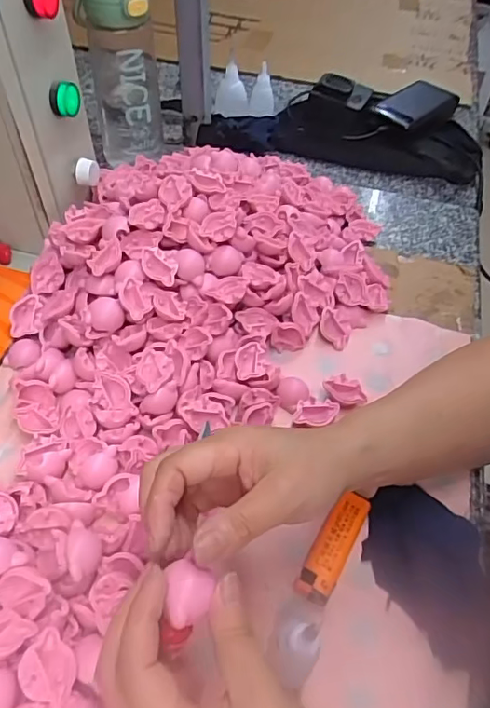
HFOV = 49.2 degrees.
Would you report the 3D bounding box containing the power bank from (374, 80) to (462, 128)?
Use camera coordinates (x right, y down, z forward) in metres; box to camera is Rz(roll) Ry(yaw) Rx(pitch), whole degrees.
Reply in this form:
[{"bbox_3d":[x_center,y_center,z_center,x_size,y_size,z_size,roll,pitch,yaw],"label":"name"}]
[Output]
[{"bbox_3d":[0.239,-0.342,0.734,0.132,0.017,0.064,-35,60,-29],"label":"power bank"}]

